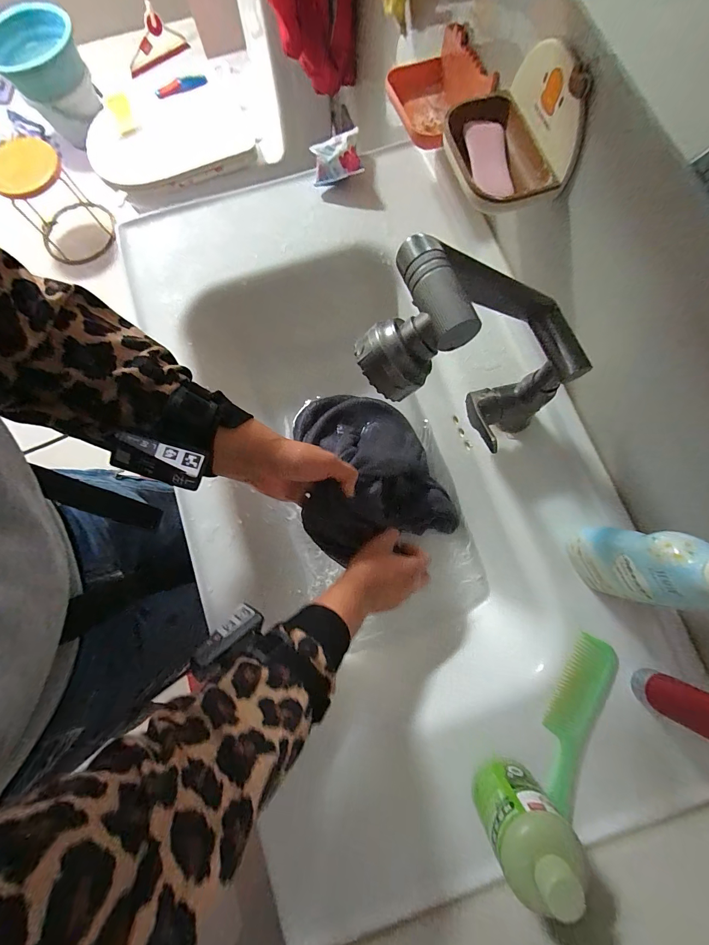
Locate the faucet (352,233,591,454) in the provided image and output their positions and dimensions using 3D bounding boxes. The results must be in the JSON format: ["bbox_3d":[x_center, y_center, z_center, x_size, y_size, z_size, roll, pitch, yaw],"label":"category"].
[{"bbox_3d":[0.119,-0.092,0.308,0.114,0.282,0.097,-14,76,39],"label":"faucet"}]

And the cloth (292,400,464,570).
[{"bbox_3d":[0.018,-0.016,0.496,0.198,0.132,0.246,-18,80,-4],"label":"cloth"}]

